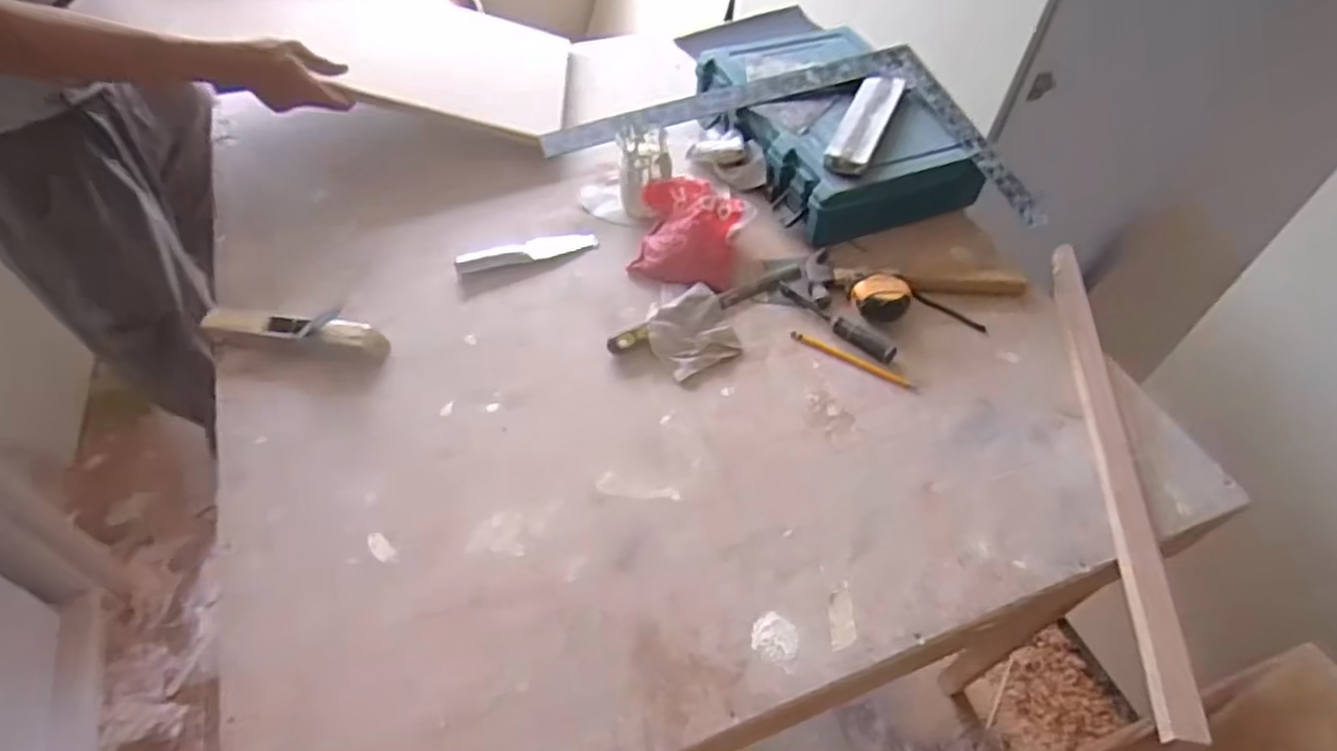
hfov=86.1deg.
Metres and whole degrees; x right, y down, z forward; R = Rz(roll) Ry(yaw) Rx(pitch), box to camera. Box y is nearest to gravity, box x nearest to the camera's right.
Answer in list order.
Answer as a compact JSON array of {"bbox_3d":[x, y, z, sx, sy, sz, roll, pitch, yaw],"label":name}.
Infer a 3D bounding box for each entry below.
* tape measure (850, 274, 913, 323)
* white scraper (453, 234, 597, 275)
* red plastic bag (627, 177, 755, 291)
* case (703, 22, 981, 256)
[{"bbox_3d":[0.278,-0.101,0.929,0.070,0.035,0.068,-3,52,-5],"label":"tape measure"},{"bbox_3d":[-0.196,-0.172,0.992,0.192,0.010,0.037,-15,54,-13],"label":"white scraper"},{"bbox_3d":[0.029,-0.200,0.973,0.144,0.067,0.137,12,53,7],"label":"red plastic bag"},{"bbox_3d":[0.245,-0.395,1.119,0.279,0.094,0.422,-16,54,-14],"label":"case"}]

